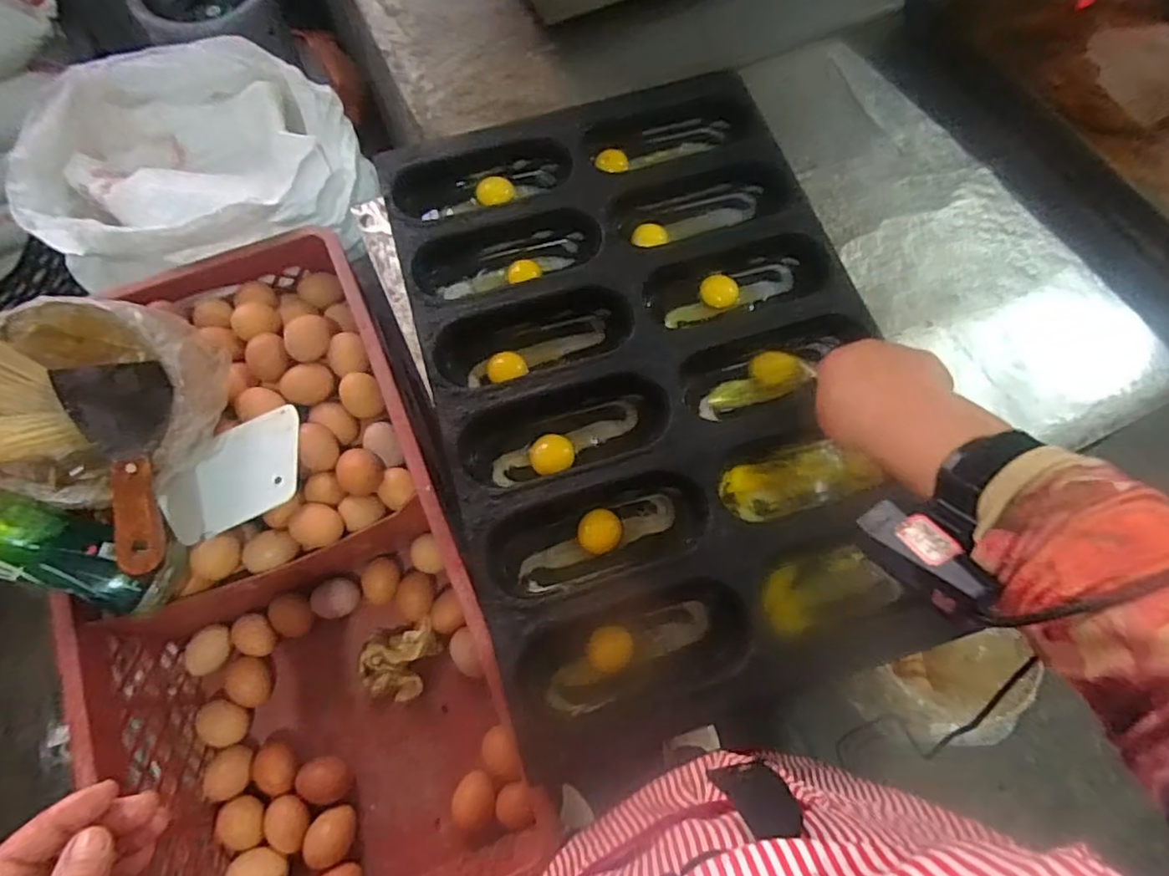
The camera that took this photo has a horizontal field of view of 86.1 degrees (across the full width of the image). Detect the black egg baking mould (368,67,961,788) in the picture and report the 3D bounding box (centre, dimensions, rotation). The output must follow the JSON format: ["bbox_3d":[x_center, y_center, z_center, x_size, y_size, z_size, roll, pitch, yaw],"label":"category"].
[{"bbox_3d":[0.059,-0.066,0.583,0.401,0.049,0.601,-15,70,-6],"label":"black egg baking mould"}]

